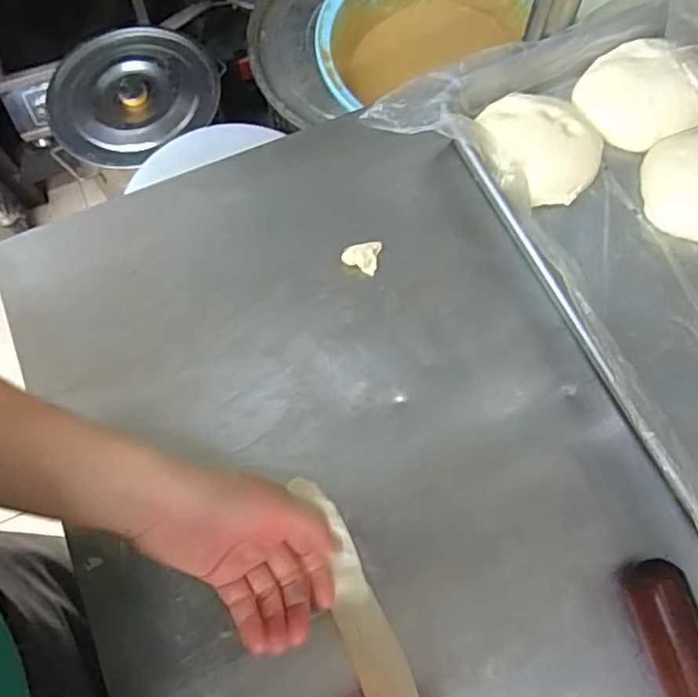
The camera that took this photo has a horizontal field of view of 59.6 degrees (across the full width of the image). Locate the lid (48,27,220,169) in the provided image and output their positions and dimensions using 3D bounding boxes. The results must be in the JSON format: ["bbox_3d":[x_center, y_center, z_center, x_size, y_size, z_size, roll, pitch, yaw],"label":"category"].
[{"bbox_3d":[-0.403,-0.476,1.140,0.304,0.067,0.288,0,71,1],"label":"lid"}]

